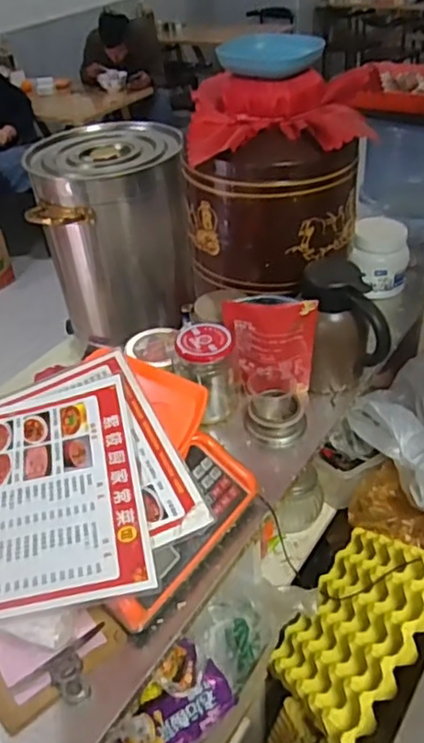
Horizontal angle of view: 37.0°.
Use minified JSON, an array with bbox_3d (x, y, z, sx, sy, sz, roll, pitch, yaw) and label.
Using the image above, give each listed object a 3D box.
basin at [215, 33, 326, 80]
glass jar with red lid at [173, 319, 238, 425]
[{"bbox_3d":[0.083,-0.450,0.899,0.145,0.033,0.136,-3,39,3],"label":"basin"},{"bbox_3d":[-0.005,0.001,0.916,0.079,0.136,0.072,-3,38,2],"label":"glass jar with red lid"}]

